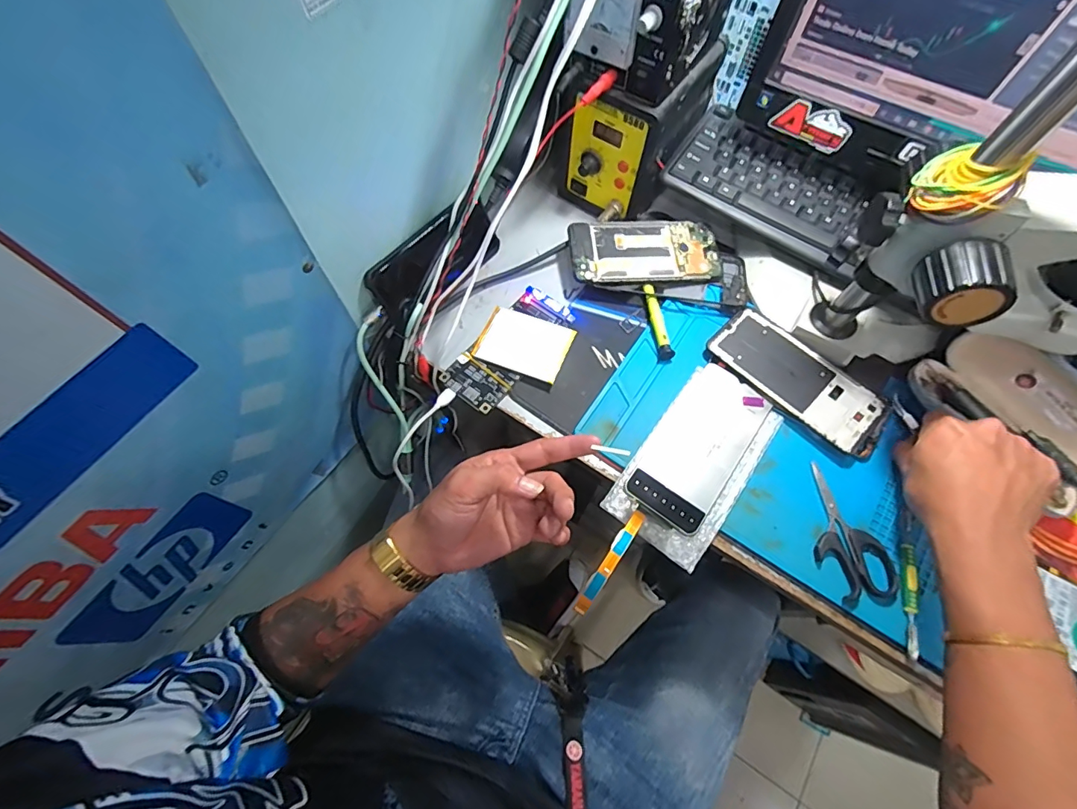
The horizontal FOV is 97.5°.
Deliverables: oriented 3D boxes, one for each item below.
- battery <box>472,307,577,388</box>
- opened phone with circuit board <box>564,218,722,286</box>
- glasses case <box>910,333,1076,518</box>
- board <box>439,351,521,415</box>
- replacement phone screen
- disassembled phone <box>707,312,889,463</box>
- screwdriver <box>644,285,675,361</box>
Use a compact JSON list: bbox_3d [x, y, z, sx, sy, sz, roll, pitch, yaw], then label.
[{"bbox_3d":[-0.015,-0.061,0.474,0.088,0.008,0.065,22,67,9],"label":"battery"},{"bbox_3d":[0.113,-0.165,0.503,0.159,0.007,0.080,-5,72,-8],"label":"opened phone with circuit board"},{"bbox_3d":[0.420,0.009,0.410,0.081,0.058,0.161,-40,66,-17],"label":"glasses case"},{"bbox_3d":[-0.060,-0.024,0.456,0.064,0.008,0.049,31,69,13],"label":"board"},{"bbox_3d":[0.147,0.036,0.428,0.070,0.005,0.155,35,69,14],"label":"replacement phone screen"},{"bbox_3d":[0.248,-0.022,0.453,0.072,0.011,0.169,-42,72,-18],"label":"disassembled phone"},{"bbox_3d":[0.121,-0.084,0.481,0.013,0.011,0.086,-8,66,-5],"label":"screwdriver"}]

